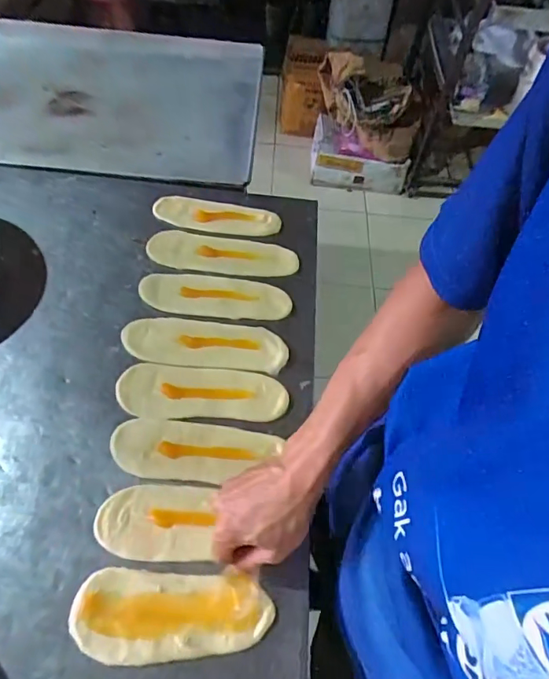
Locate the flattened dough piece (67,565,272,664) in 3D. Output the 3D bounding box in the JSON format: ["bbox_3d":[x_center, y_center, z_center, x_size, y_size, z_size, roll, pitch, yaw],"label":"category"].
[{"bbox_3d":[-0.094,0.257,0.446,0.179,0.004,0.073,2,58,-4],"label":"flattened dough piece"}]

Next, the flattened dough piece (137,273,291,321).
[{"bbox_3d":[-0.078,-0.060,0.638,0.194,0.009,0.064,3,58,-3],"label":"flattened dough piece"}]

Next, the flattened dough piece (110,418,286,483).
[{"bbox_3d":[-0.085,0.123,0.528,0.181,0.007,0.065,4,58,-2],"label":"flattened dough piece"}]

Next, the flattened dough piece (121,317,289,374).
[{"bbox_3d":[-0.085,0.002,0.599,0.197,0.013,0.065,5,58,-1],"label":"flattened dough piece"}]

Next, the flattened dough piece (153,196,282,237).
[{"bbox_3d":[-0.085,-0.183,0.709,0.184,0.013,0.055,7,58,0],"label":"flattened dough piece"}]

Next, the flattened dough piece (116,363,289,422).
[{"bbox_3d":[-0.083,0.061,0.566,0.193,0.006,0.069,3,58,-3],"label":"flattened dough piece"}]

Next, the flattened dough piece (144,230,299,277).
[{"bbox_3d":[-0.072,-0.123,0.673,0.206,0.014,0.065,6,58,-1],"label":"flattened dough piece"}]

